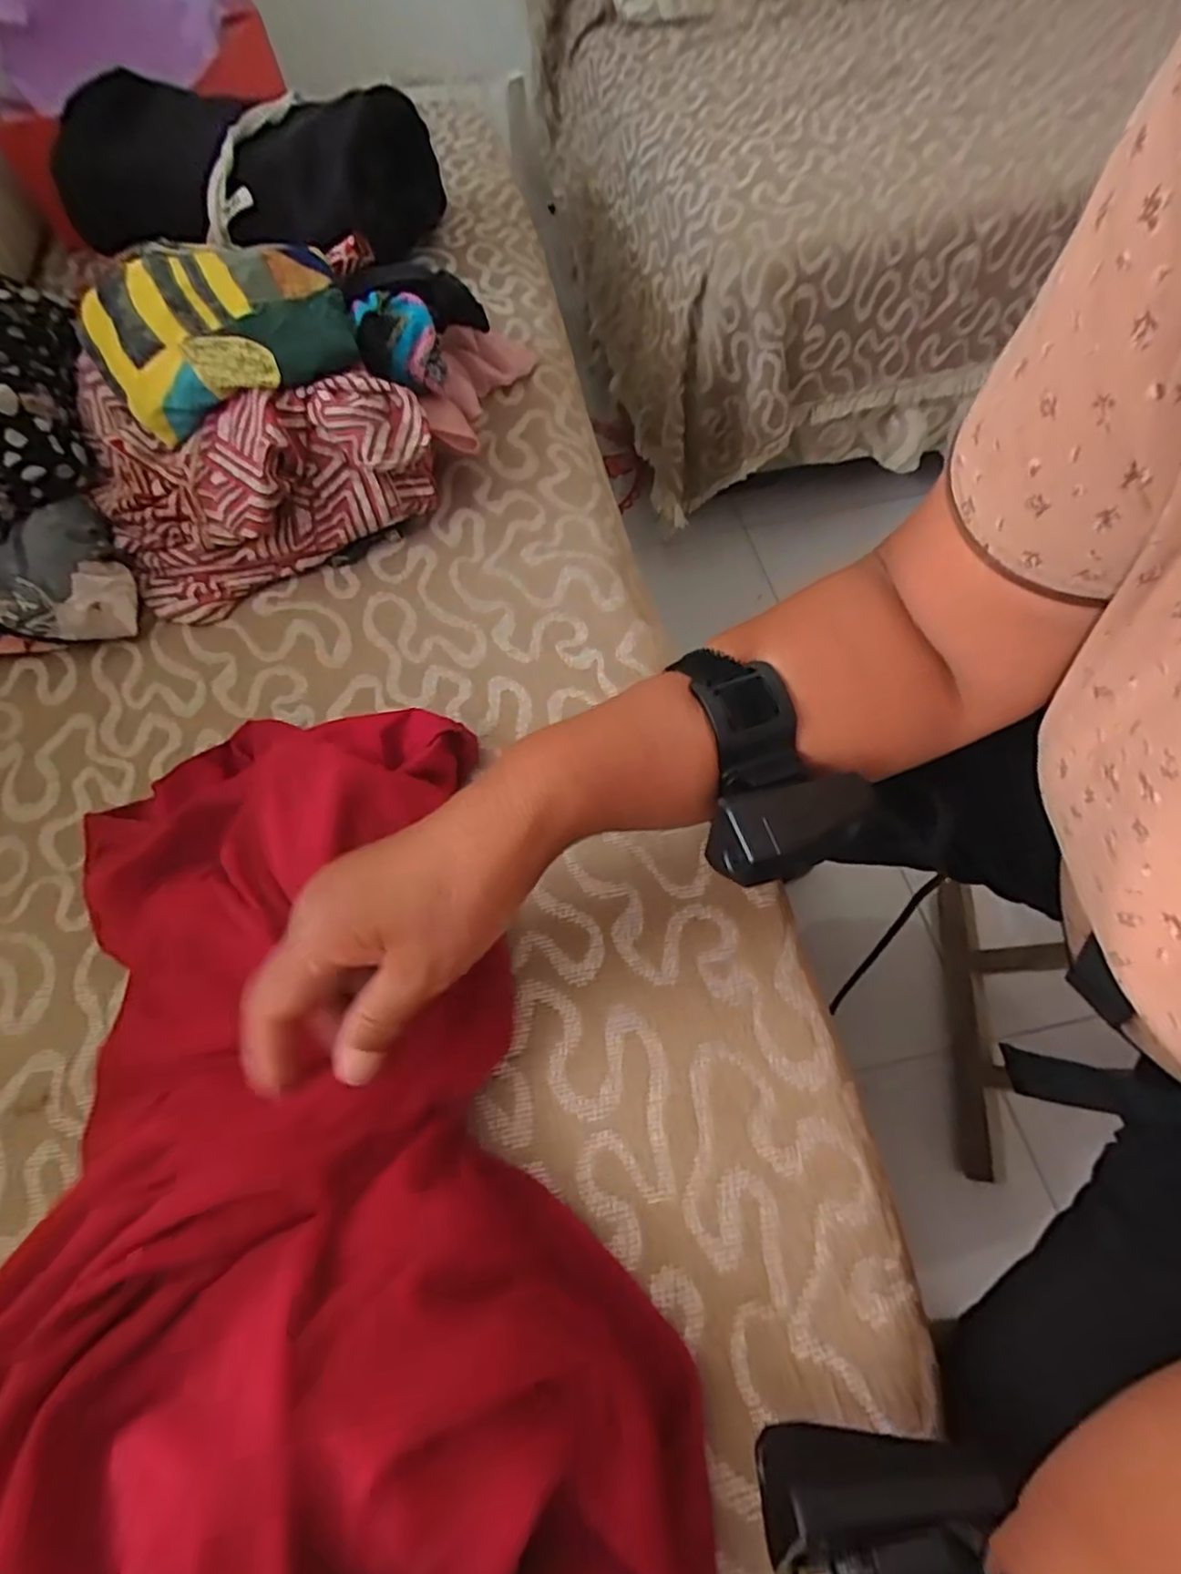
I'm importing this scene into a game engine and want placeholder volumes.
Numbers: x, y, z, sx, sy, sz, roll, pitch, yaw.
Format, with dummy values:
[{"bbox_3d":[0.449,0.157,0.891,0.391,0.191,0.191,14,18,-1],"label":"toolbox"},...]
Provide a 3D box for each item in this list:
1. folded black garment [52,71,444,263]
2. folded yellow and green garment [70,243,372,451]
[{"bbox_3d":[-0.279,-0.493,0.549,0.285,0.120,0.104,-4,60,1],"label":"folded black garment"},{"bbox_3d":[-0.238,-0.294,0.434,0.154,0.049,0.125,-24,62,-10],"label":"folded yellow and green garment"}]

